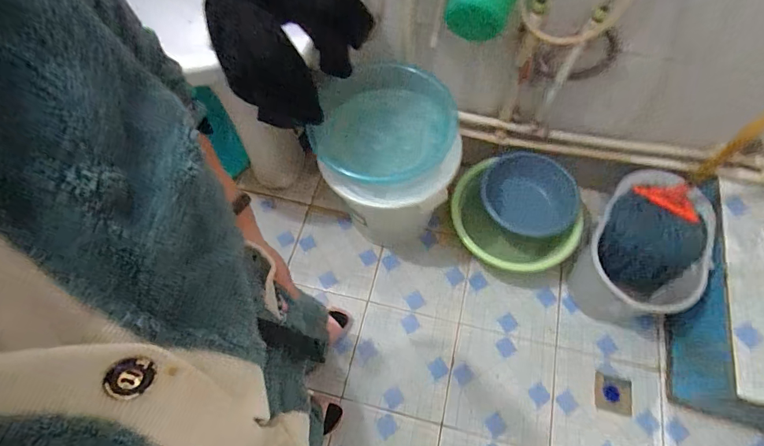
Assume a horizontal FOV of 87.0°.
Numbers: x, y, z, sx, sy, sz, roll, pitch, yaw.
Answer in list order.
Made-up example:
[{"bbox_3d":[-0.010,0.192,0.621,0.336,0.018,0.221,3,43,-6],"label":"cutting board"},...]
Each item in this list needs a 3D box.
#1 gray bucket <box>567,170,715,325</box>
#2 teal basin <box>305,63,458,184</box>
[{"bbox_3d":[0.743,0.078,1.181,0.273,0.282,0.420,24,68,13],"label":"gray bucket"},{"bbox_3d":[0.010,-0.253,1.011,0.352,0.114,0.324,-1,65,2],"label":"teal basin"}]

